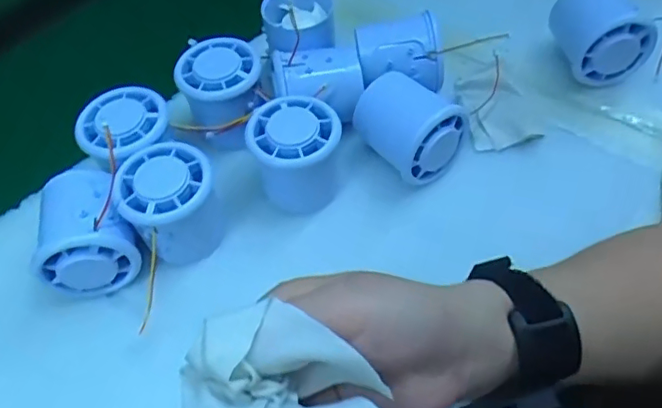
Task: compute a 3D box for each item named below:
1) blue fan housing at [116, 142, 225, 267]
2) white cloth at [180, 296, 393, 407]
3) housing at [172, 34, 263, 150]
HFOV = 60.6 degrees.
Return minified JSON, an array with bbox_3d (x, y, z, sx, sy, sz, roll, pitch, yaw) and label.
[{"bbox_3d":[-0.094,0.001,0.342,0.053,0.055,0.051,-2,55,3],"label":"blue fan housing"},{"bbox_3d":[-0.018,0.065,0.198,0.065,0.032,0.053,-16,56,-7],"label":"white cloth"},{"bbox_3d":[-0.073,-0.077,0.385,0.053,0.045,0.057,-2,55,3],"label":"housing"}]

